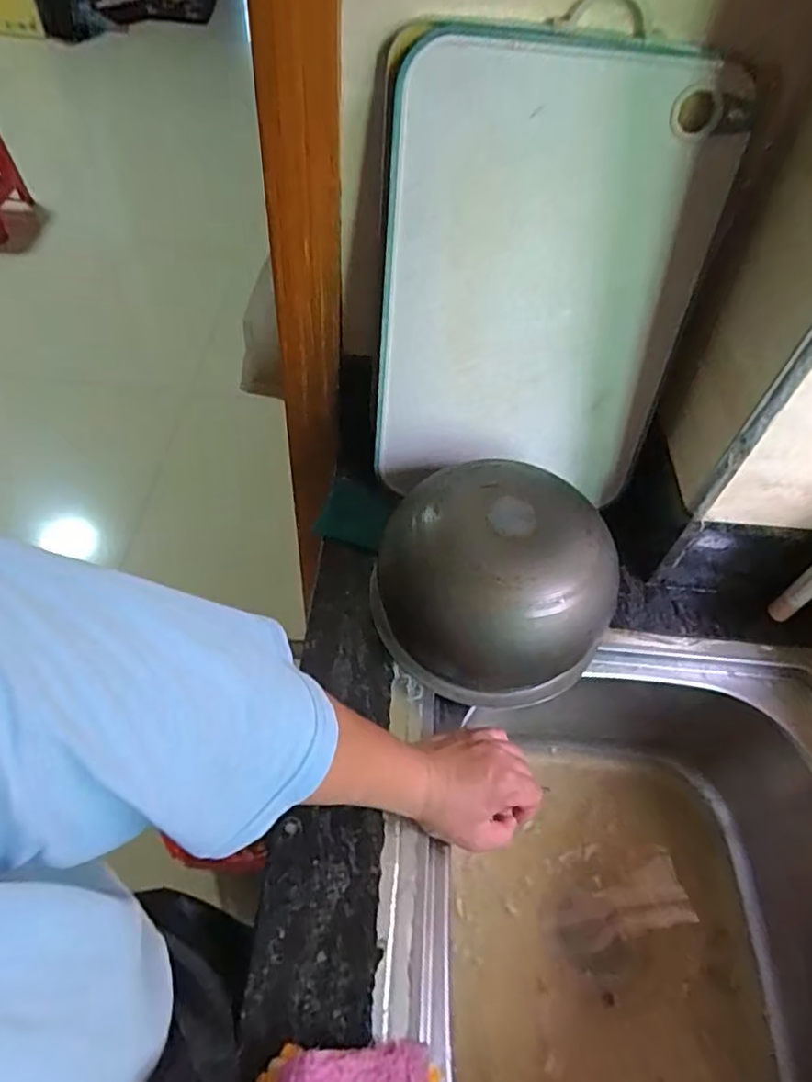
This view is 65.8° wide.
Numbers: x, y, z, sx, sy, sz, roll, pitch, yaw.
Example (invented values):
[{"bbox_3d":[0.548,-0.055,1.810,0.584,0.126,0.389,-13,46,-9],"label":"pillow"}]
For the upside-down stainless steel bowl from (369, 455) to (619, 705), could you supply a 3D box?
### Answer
[{"bbox_3d":[0.076,0.038,0.565,0.200,0.134,0.173,38,59,21],"label":"upside-down stainless steel bowl"}]

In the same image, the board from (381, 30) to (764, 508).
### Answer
[{"bbox_3d":[0.119,-0.213,0.570,0.276,0.372,0.016,5,39,0],"label":"board"}]

